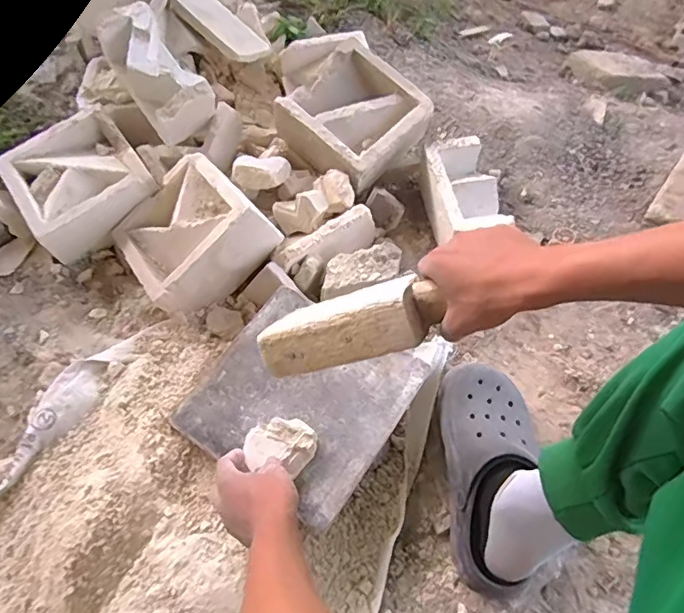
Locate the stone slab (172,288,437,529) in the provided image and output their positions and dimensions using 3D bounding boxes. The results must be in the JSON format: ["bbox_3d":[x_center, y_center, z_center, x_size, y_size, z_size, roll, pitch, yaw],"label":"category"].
[{"bbox_3d":[-0.051,0.110,0.670,0.241,0.016,0.236,30,64,17],"label":"stone slab"}]

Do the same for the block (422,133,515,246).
[{"bbox_3d":[0.202,-0.183,0.891,0.104,0.098,0.181,-8,59,-5],"label":"block"}]

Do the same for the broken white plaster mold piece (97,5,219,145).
[{"bbox_3d":[-0.310,-0.381,0.892,0.103,0.110,0.219,-37,86,-21],"label":"broken white plaster mold piece"}]

